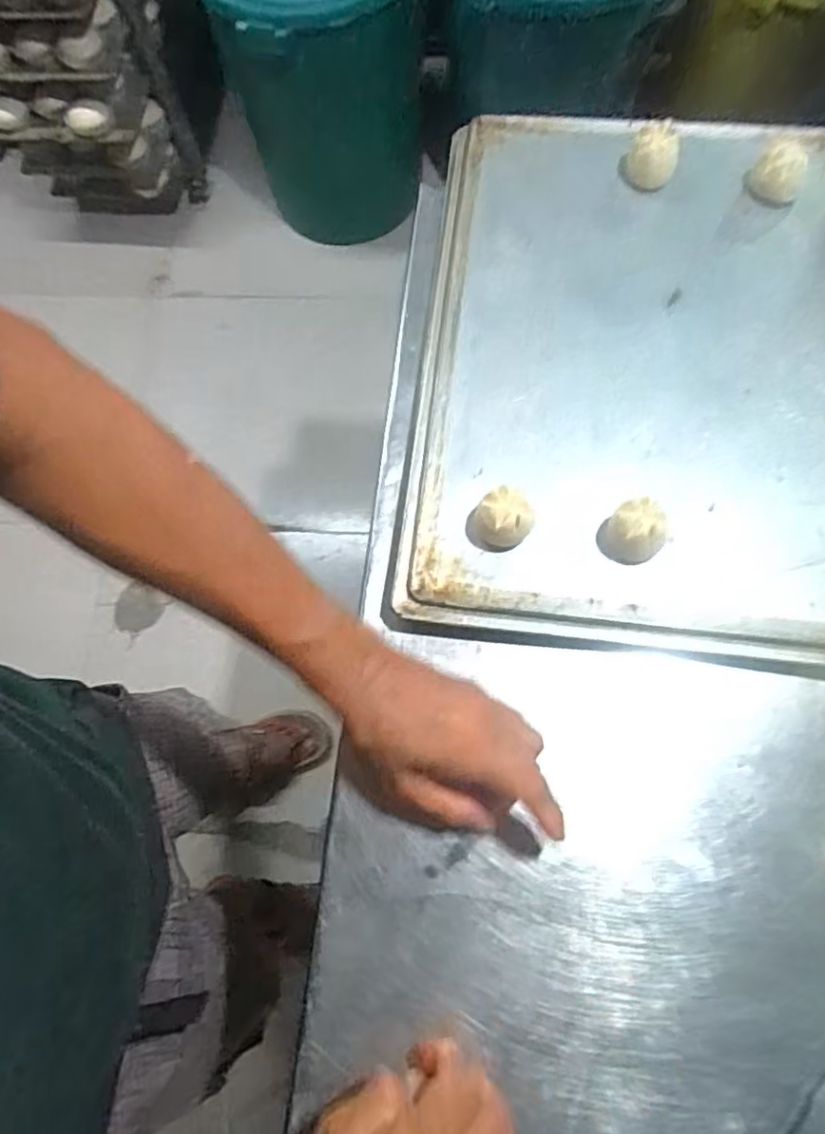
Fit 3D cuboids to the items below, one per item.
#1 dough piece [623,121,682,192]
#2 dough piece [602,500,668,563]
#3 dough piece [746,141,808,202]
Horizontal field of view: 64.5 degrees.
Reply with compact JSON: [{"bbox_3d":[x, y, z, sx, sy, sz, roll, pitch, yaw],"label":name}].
[{"bbox_3d":[0.198,-0.338,0.537,0.039,0.038,0.034,21,75,8],"label":"dough piece"},{"bbox_3d":[0.148,-0.021,0.436,0.034,0.036,0.036,-1,73,2],"label":"dough piece"},{"bbox_3d":[0.293,-0.315,0.525,0.040,0.033,0.035,31,77,11],"label":"dough piece"}]

